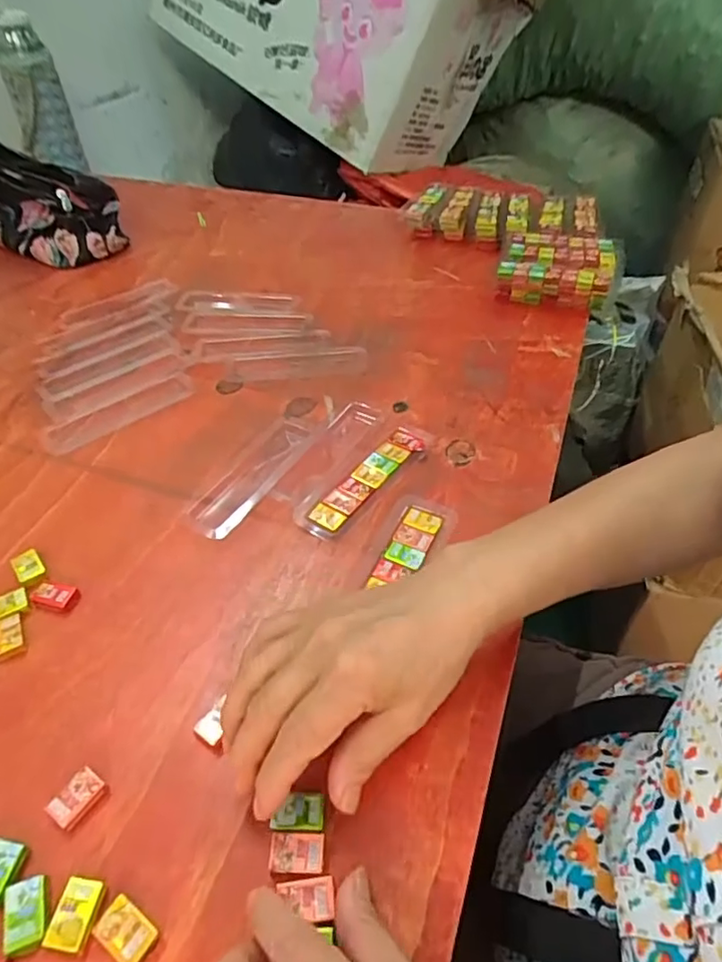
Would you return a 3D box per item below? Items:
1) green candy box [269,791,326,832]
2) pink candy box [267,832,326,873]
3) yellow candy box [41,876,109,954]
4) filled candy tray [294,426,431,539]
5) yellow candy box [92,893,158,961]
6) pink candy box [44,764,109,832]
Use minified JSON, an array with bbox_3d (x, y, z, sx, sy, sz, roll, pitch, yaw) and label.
[{"bbox_3d":[-0.031,0.162,0.279,0.025,0.004,0.017,2,46,3],"label":"green candy box"},{"bbox_3d":[-0.030,0.175,0.266,0.025,0.004,0.016,1,46,2],"label":"pink candy box"},{"bbox_3d":[-0.127,0.193,0.252,0.018,0.008,0.026,7,46,7],"label":"yellow candy box"},{"bbox_3d":[0.002,-0.004,0.443,0.046,0.007,0.132,31,53,27],"label":"filled candy tray"},{"bbox_3d":[-0.103,0.198,0.248,0.025,0.008,0.017,26,51,24],"label":"yellow candy box"},{"bbox_3d":[-0.144,0.160,0.286,0.018,0.007,0.025,30,53,27],"label":"pink candy box"}]

